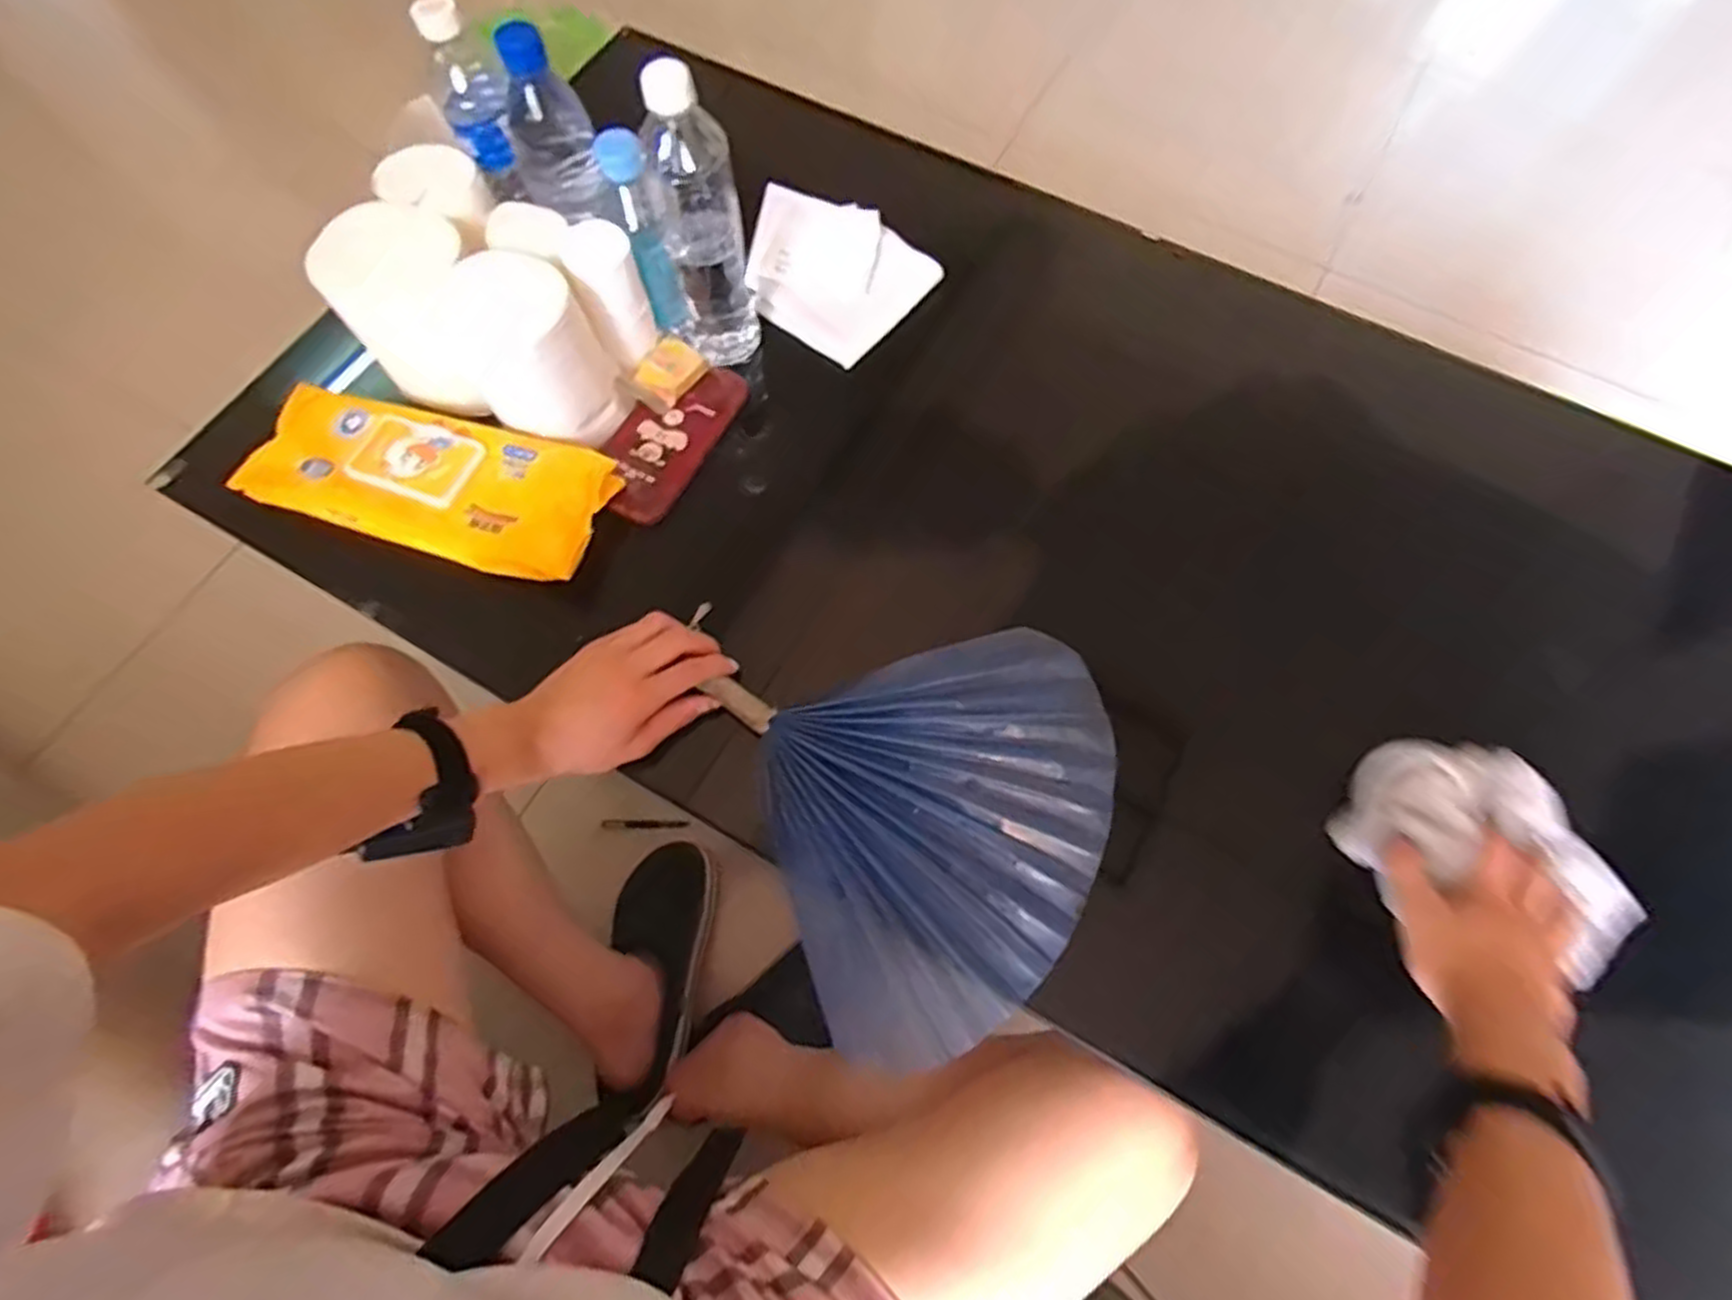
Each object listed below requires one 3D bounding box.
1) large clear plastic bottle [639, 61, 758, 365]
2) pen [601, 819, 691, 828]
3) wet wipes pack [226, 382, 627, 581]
[{"bbox_3d":[-0.132,-0.333,0.605,0.065,0.212,0.061,-10,70,-4],"label":"large clear plastic bottle"},{"bbox_3d":[-0.271,0.213,0.966,0.104,0.007,0.010,-1,70,0],"label":"pen"},{"bbox_3d":[-0.349,-0.139,0.637,0.282,0.042,0.121,17,71,6],"label":"wet wipes pack"}]

